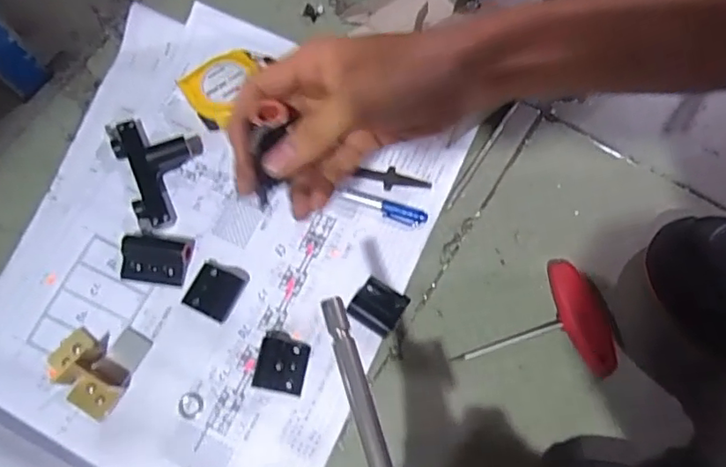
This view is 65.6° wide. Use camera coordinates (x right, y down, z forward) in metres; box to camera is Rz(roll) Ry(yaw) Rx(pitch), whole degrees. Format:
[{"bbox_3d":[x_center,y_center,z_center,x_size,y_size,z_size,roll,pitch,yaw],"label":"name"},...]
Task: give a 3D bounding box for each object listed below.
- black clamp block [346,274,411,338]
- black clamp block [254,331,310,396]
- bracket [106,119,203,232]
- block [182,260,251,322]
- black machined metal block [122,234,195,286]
[{"bbox_3d":[0.013,0.060,0.468,0.040,0.014,0.039,33,75,10],"label":"black clamp block"},{"bbox_3d":[-0.064,0.103,0.451,0.038,0.015,0.046,11,73,4],"label":"black clamp block"},{"bbox_3d":[-0.177,-0.062,0.492,0.069,0.033,0.105,-22,74,-6],"label":"bracket"},{"bbox_3d":[-0.121,0.046,0.469,0.043,0.016,0.046,25,74,8],"label":"block"},{"bbox_3d":[-0.175,0.020,0.474,0.055,0.013,0.040,6,72,2],"label":"black machined metal block"}]

